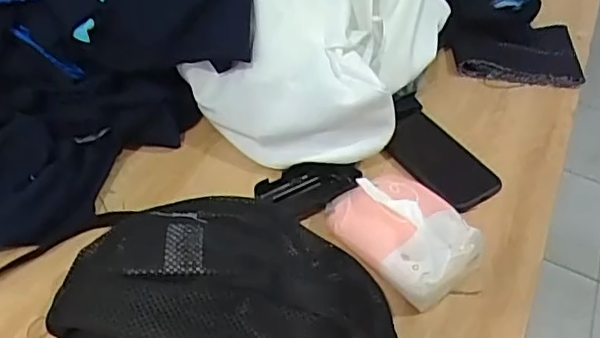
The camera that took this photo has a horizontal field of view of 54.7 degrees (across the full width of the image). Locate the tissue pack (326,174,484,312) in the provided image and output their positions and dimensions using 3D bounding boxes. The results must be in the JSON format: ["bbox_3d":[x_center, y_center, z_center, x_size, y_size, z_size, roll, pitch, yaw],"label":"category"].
[{"bbox_3d":[0.094,0.054,0.532,0.100,0.053,0.133,-32,56,-32],"label":"tissue pack"}]

